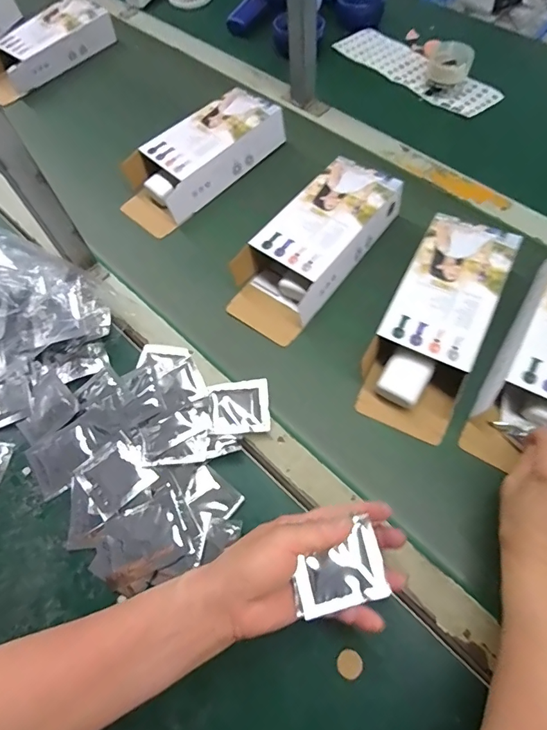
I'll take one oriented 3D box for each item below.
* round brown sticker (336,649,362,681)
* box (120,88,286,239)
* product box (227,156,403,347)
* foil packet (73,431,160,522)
[{"bbox_3d":[0.065,0.258,0.377,0.022,0.004,0.021,-1,60,2],"label":"round brown sticker"},{"bbox_3d":[-0.113,-0.309,0.657,0.113,0.064,0.264,40,69,22],"label":"box"},{"bbox_3d":[0.050,-0.154,0.559,0.111,0.053,0.255,33,66,20],"label":"product box"},{"bbox_3d":[-0.163,0.113,0.452,0.064,0.010,0.070,-38,65,-18],"label":"foil packet"}]

